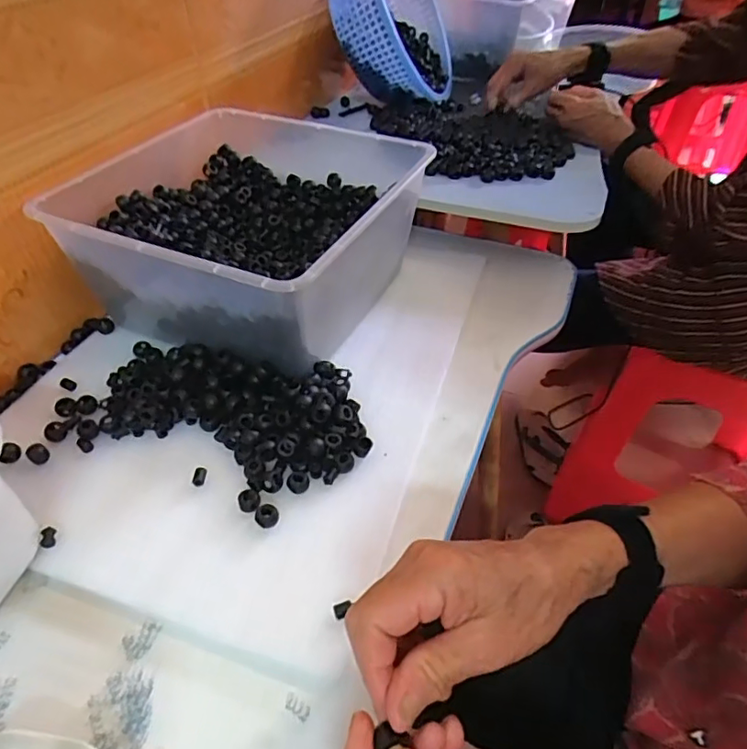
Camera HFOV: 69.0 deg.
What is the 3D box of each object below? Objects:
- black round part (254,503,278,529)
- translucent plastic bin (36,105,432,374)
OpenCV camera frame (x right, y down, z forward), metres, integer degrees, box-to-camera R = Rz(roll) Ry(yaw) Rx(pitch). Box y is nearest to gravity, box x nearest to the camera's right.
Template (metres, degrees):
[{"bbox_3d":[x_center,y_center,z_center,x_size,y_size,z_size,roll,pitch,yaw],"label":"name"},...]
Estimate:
[{"bbox_3d":[-0.081,0.108,0.414,0.018,0.009,0.017,0,44,0],"label":"black round part"},{"bbox_3d":[-0.118,-0.153,0.593,0.293,0.147,0.321,18,47,18],"label":"translucent plastic bin"}]

